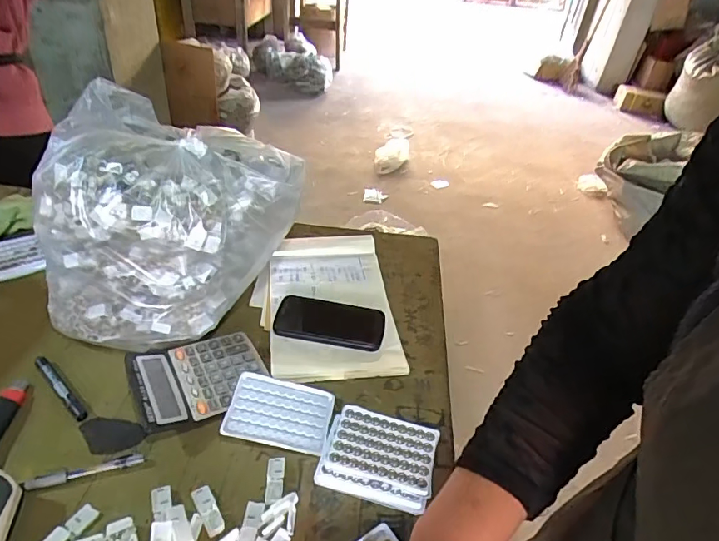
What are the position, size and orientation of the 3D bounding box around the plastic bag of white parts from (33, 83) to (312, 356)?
[{"bbox_3d":[-0.260,-0.060,0.687,0.328,0.272,0.217,3,38,-5],"label":"plastic bag of white parts"}]

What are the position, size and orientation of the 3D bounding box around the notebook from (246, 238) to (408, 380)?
[{"bbox_3d":[-0.059,0.041,0.788,0.216,0.019,0.320,-1,39,-10],"label":"notebook"}]

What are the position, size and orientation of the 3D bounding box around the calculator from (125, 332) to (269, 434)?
[{"bbox_3d":[-0.214,0.138,0.644,0.166,0.030,0.129,-17,44,-27],"label":"calculator"}]

